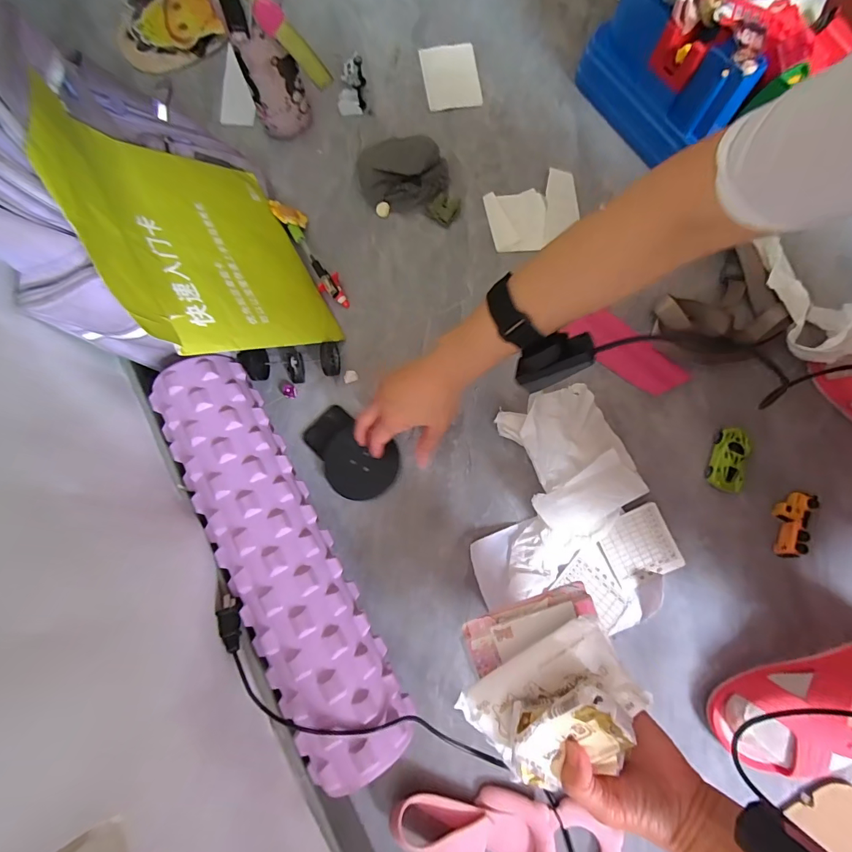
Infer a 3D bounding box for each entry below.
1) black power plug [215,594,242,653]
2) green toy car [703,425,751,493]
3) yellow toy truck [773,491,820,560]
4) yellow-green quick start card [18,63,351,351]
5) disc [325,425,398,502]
[{"bbox_3d":[-0.191,0.190,0.402,0.017,0.014,0.055,-21,56,-5],"label":"black power plug"},{"bbox_3d":[0.368,0.039,0.504,0.036,0.019,0.079,19,77,4],"label":"green toy car"},{"bbox_3d":[0.426,0.115,0.483,0.032,0.033,0.075,15,77,3],"label":"yellow toy truck"},{"bbox_3d":[-0.242,-0.209,0.448,0.047,0.276,0.271,-32,84,32],"label":"yellow-green quick start card"},{"bbox_3d":[-0.079,0.048,0.499,0.085,0.005,0.079,4,74,-15],"label":"disc"}]

